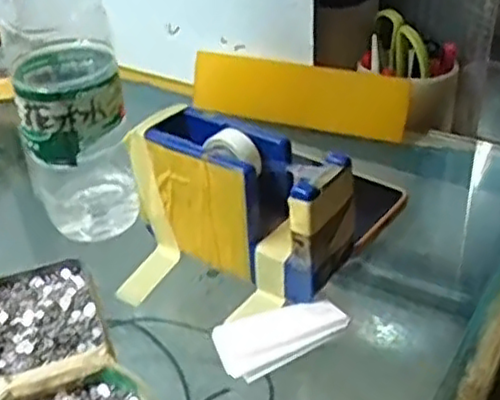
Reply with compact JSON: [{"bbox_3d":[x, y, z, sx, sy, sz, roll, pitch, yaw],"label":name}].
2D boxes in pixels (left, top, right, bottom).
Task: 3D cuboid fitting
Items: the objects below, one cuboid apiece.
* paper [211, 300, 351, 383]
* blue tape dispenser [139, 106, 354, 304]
[{"bbox_3d":[0.016,0.071,0.381,0.068,0.009,0.041,-16,37,-16],"label":"paper"},{"bbox_3d":[-0.004,0.000,0.417,0.131,0.074,0.052,23,44,34],"label":"blue tape dispenser"}]

